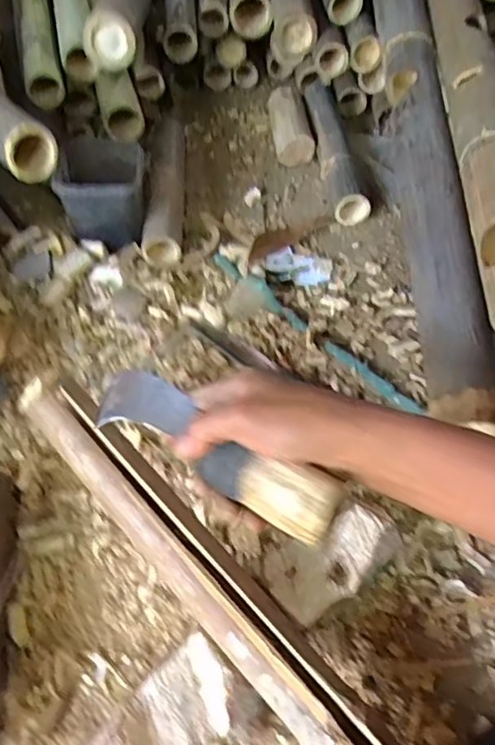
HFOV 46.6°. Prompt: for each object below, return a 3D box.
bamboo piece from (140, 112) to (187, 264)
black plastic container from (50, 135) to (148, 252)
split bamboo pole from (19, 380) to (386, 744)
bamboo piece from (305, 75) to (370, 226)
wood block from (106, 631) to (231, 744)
[{"bbox_3d":[-0.128,-0.292,0.886,0.060,0.045,0.327,-5,55,0],"label":"bamboo piece"},{"bbox_3d":[-0.202,-0.262,0.811,0.110,0.091,0.153,-6,55,-2],"label":"black plastic container"},{"bbox_3d":[0.023,0.227,0.448,0.054,0.032,0.633,-38,69,-22],"label":"split bamboo pole"},{"bbox_3d":[0.135,-0.358,0.922,0.048,0.062,0.311,-7,55,-2],"label":"bamboo piece"},{"bbox_3d":[-0.068,0.289,0.467,0.131,0.058,0.065,-40,62,-23],"label":"wood block"}]

